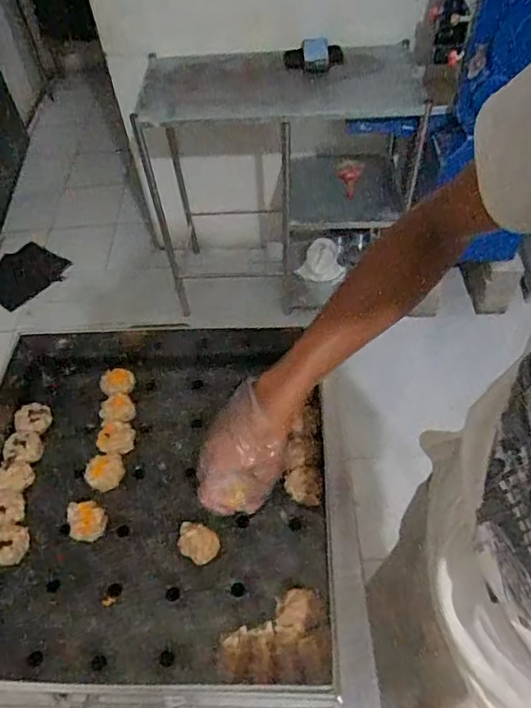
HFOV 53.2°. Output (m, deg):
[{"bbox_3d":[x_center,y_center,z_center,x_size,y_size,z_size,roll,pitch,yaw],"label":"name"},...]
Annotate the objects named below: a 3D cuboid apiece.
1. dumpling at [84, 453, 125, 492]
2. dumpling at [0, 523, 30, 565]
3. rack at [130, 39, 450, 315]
[{"bbox_3d":[-0.192,0.140,0.637,0.035,0.024,0.044,24,58,20],"label":"dumpling"},{"bbox_3d":[-0.284,0.207,0.581,0.047,0.023,0.040,-8,53,-3],"label":"dumpling"},{"bbox_3d":[0.041,-0.583,1.850,0.897,0.831,0.444,-9,53,-3],"label":"rack"}]

